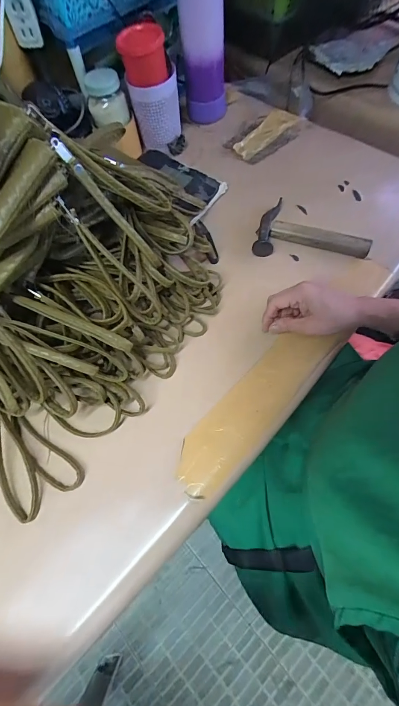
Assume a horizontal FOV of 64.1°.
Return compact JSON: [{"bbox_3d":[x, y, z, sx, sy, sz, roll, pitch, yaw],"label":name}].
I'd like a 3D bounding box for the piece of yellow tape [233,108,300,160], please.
[{"bbox_3d":[0.134,-0.448,0.647,0.056,0.005,0.170,36,72,16],"label":"piece of yellow tape"}]

